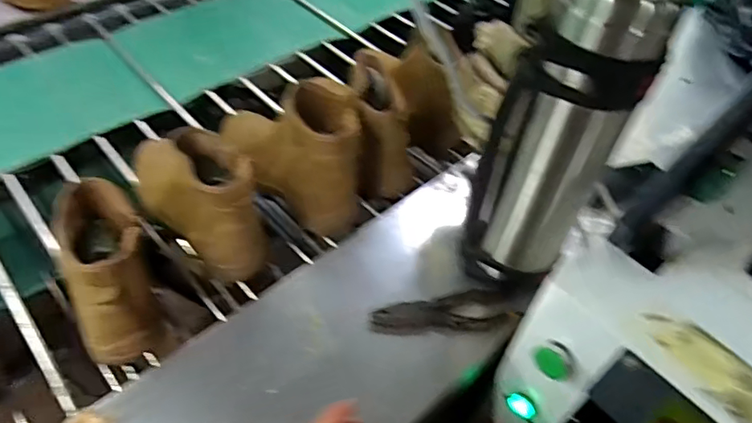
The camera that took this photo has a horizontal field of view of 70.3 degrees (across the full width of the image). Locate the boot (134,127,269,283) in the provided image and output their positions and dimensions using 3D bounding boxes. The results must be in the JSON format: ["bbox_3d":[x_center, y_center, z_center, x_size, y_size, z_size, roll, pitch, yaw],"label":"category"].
[{"bbox_3d":[-0.236,-0.025,0.708,0.237,0.160,0.085,38,56,24],"label":"boot"}]

